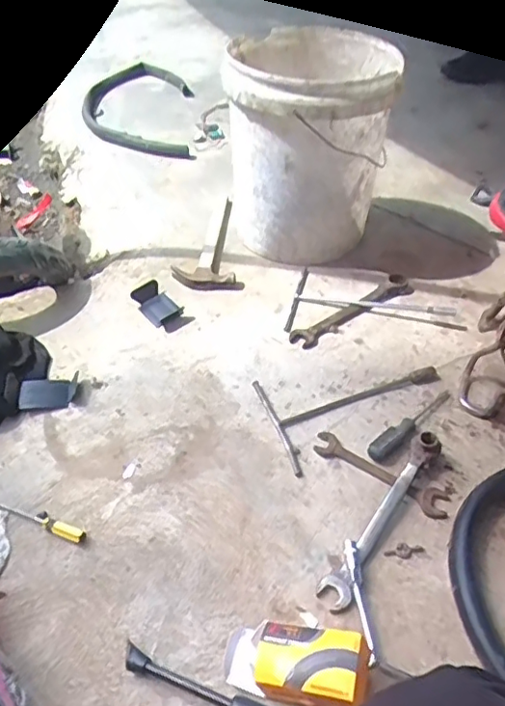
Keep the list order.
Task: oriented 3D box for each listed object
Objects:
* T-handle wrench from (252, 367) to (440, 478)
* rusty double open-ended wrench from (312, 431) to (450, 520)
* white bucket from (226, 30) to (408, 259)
[{"bbox_3d":[0.170,0.079,0.913,0.286,0.031,0.178,-14,48,-12],"label":"T-handle wrench"},{"bbox_3d":[0.176,0.165,0.820,0.199,0.013,0.044,27,46,22],"label":"rusty double open-ended wrench"},{"bbox_3d":[0.120,-0.417,1.165,0.309,0.334,0.339,-1,44,7],"label":"white bucket"}]

